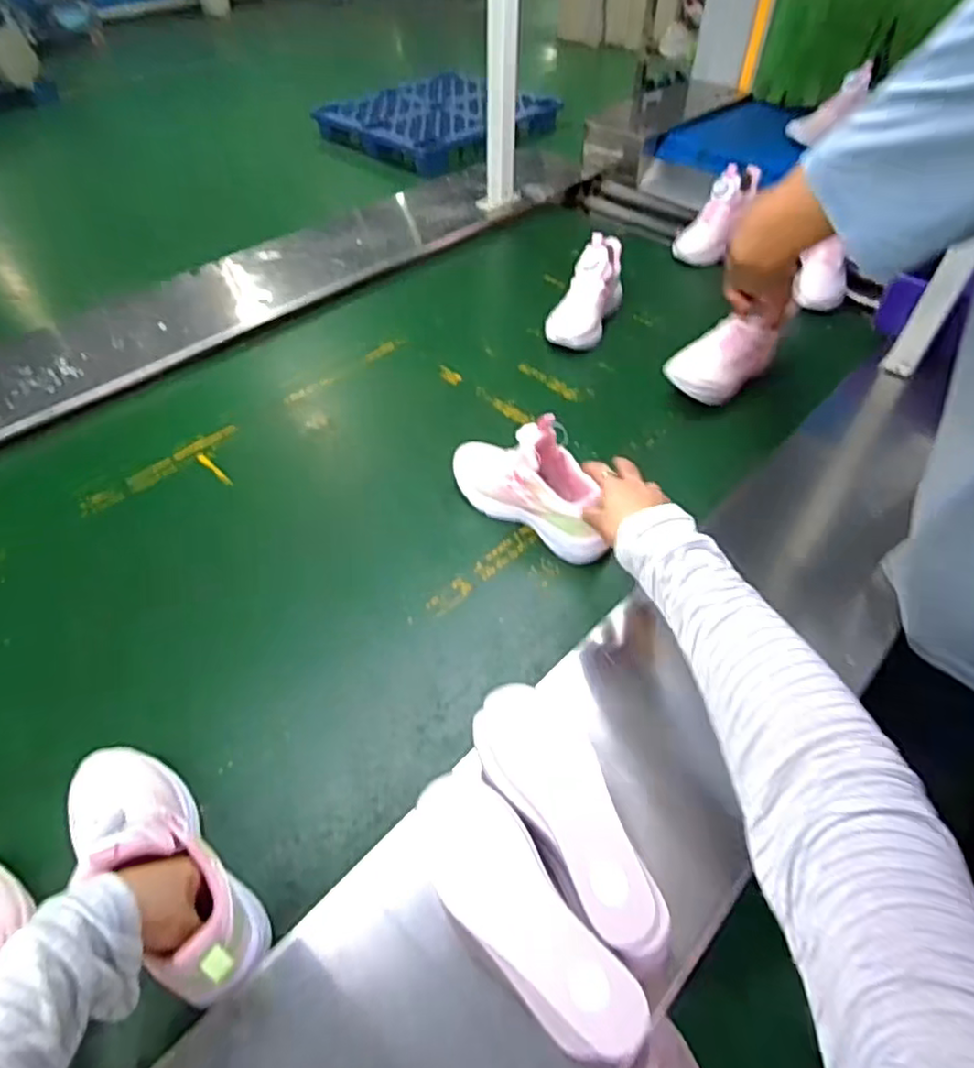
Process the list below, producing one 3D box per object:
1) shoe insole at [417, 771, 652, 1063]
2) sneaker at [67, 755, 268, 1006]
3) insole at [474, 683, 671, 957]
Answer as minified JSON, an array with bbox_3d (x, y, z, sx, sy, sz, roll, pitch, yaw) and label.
[{"bbox_3d":[0.020,0.275,0.479,0.074,0.032,0.216,-28,57,-23],"label":"shoe insole"},{"bbox_3d":[-0.259,0.238,0.490,0.073,0.125,0.228,-35,60,-27],"label":"sneaker"},{"bbox_3d":[0.059,0.222,0.526,0.092,0.023,0.221,-15,50,-12],"label":"insole"}]

